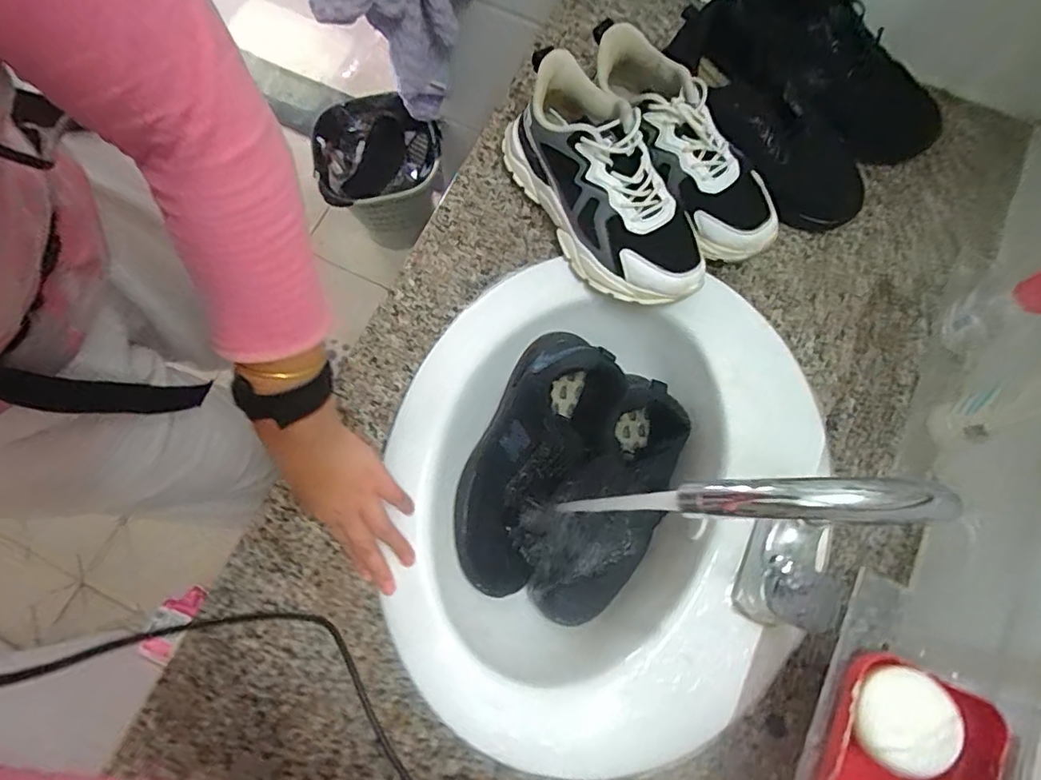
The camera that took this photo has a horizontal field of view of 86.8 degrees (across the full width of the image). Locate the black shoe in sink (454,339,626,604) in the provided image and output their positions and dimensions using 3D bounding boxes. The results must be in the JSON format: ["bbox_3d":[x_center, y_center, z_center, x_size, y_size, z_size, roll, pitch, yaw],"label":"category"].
[{"bbox_3d":[0.010,0.072,0.568,0.117,0.086,0.271,25,90,6],"label":"black shoe in sink"}]

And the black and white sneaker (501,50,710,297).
[{"bbox_3d":[0.079,-0.202,0.566,0.108,0.119,0.274,-32,77,-9],"label":"black and white sneaker"}]

